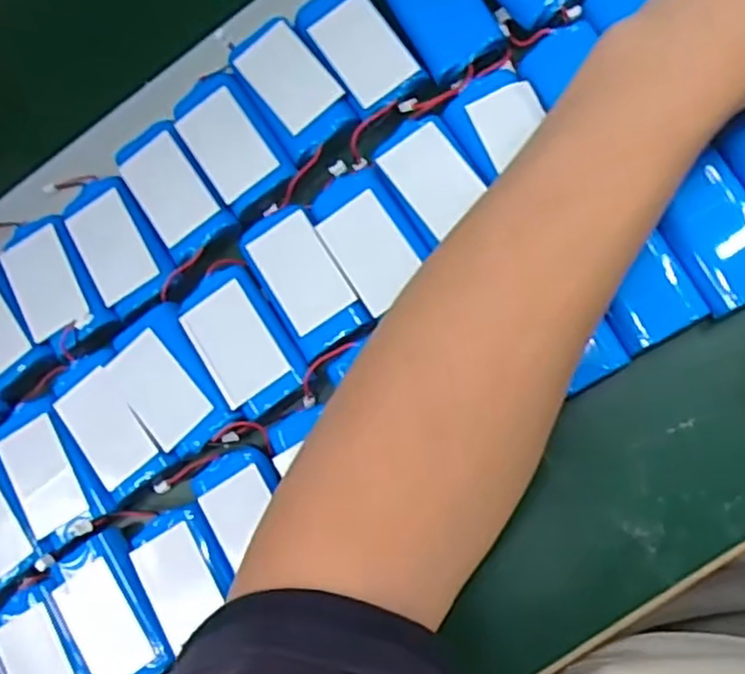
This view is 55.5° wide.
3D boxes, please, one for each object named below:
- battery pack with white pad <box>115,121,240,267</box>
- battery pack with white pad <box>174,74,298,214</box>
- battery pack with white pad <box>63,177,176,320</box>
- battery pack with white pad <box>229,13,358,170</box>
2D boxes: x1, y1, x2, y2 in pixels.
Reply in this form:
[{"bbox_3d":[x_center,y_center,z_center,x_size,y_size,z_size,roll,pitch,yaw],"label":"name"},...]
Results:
[{"bbox_3d":[-0.096,-0.071,0.336,0.036,0.010,0.068,-34,75,6],"label":"battery pack with white pad"},{"bbox_3d":[-0.067,-0.094,0.333,0.036,0.011,0.065,-36,75,5],"label":"battery pack with white pad"},{"bbox_3d":[-0.122,-0.046,0.340,0.036,0.013,0.069,-33,75,6],"label":"battery pack with white pad"},{"bbox_3d":[-0.038,-0.117,0.328,0.038,0.006,0.065,-35,75,5],"label":"battery pack with white pad"}]

